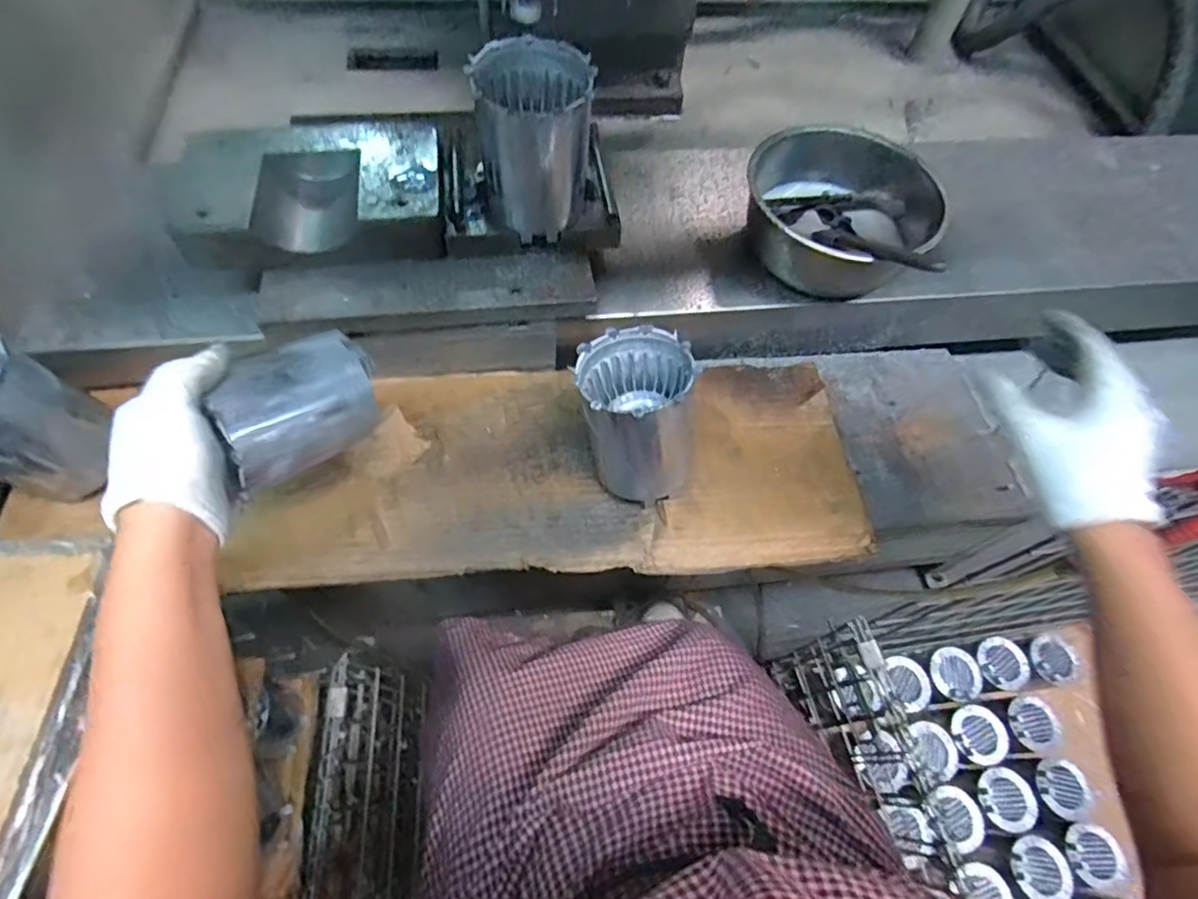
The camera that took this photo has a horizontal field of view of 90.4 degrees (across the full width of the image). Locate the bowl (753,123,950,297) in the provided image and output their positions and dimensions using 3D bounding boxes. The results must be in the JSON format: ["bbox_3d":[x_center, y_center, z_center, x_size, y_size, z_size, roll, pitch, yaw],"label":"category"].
[{"bbox_3d":[0.237,-0.237,0.599,0.186,0.076,0.158,-23,66,-16],"label":"bowl"}]

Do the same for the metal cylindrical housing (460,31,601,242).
[{"bbox_3d":[-0.056,-0.259,0.502,0.088,0.116,0.091,2,61,-3],"label":"metal cylindrical housing"}]

